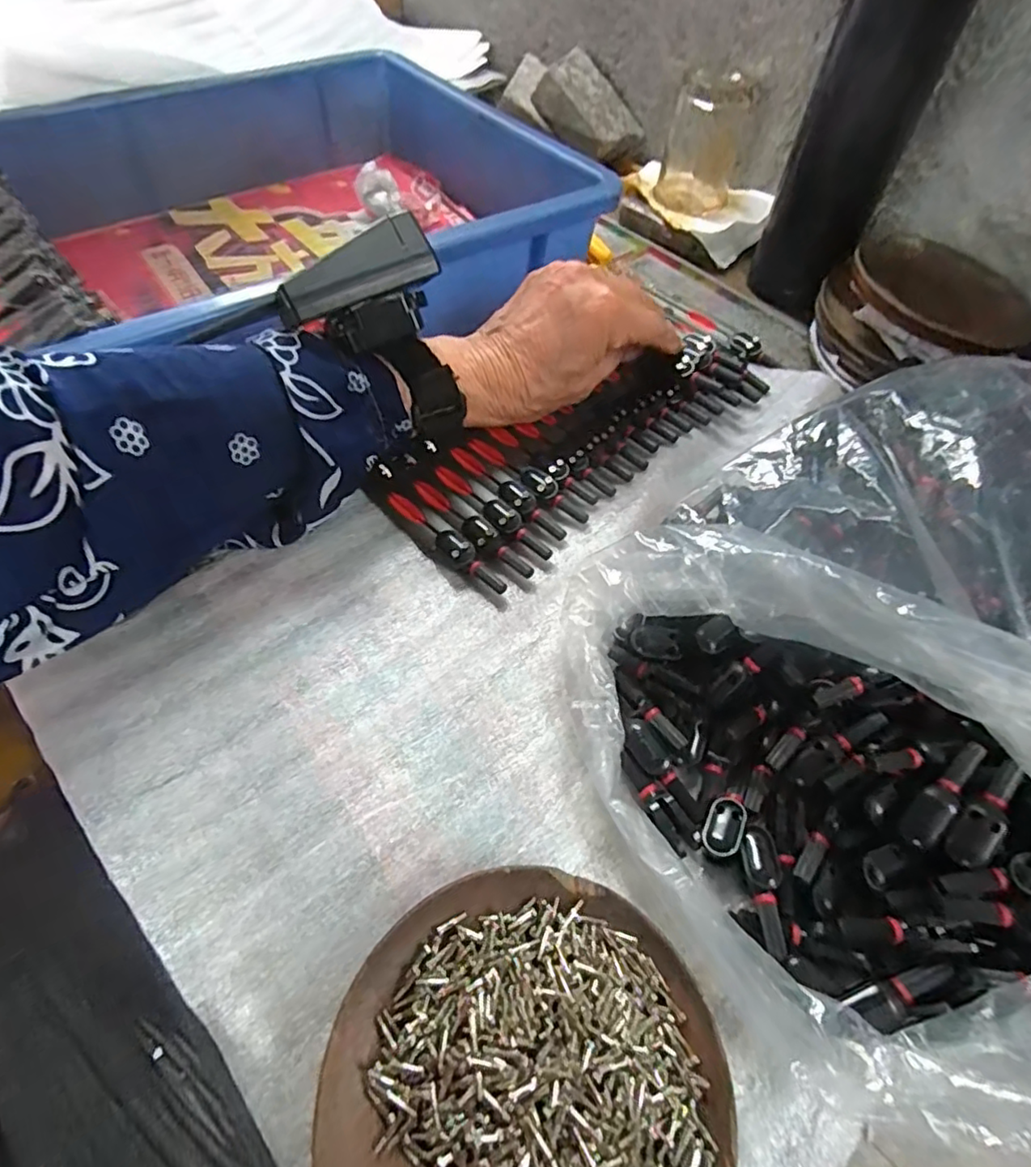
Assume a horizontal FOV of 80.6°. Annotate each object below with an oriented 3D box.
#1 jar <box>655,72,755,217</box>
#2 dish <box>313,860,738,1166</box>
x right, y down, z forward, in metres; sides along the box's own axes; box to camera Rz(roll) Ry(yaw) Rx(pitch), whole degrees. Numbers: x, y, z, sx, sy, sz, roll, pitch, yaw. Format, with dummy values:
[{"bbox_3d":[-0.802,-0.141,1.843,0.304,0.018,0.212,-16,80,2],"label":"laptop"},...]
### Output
[{"bbox_3d":[0.146,-0.339,0.470,0.055,0.081,0.055,14,55,7],"label":"jar"},{"bbox_3d":[0.003,0.146,0.174,0.112,0.027,0.111,1,55,-2],"label":"dish"}]

